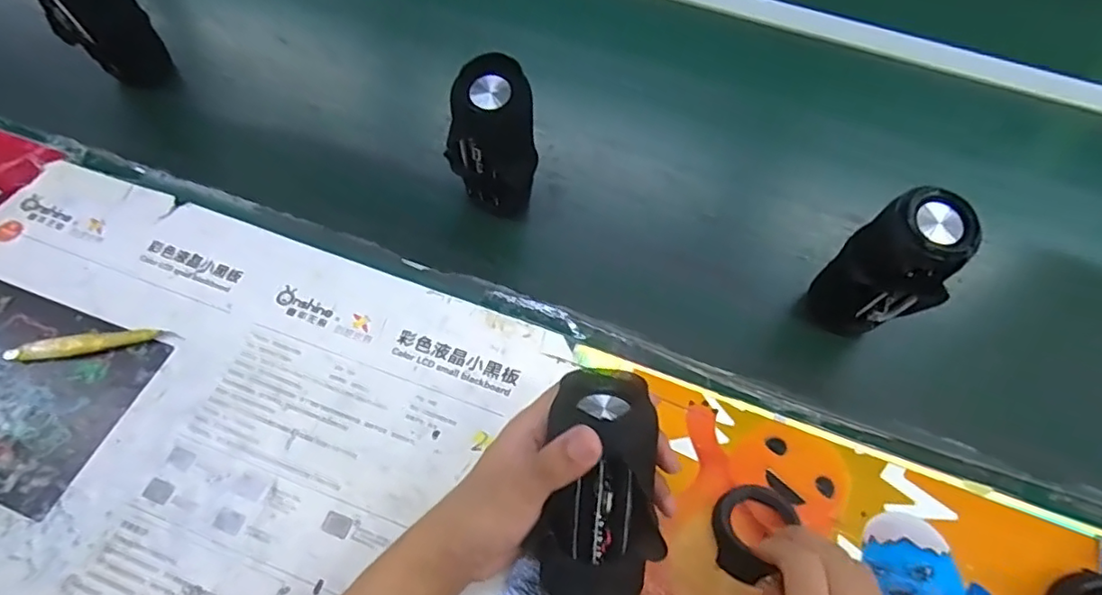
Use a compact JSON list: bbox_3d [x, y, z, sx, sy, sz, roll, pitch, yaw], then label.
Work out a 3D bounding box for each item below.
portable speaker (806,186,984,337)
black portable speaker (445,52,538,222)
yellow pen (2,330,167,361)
[{"bbox_3d":[0.271,-0.020,0.473,0.068,0.142,0.050,12,59,3],"label":"portable speaker"},{"bbox_3d":[-0.050,-0.130,0.516,0.063,0.149,0.053,30,62,13],"label":"black portable speaker"},{"bbox_3d":[-0.380,0.037,0.473,0.118,0.017,0.013,-6,60,-7],"label":"yellow pen"}]

